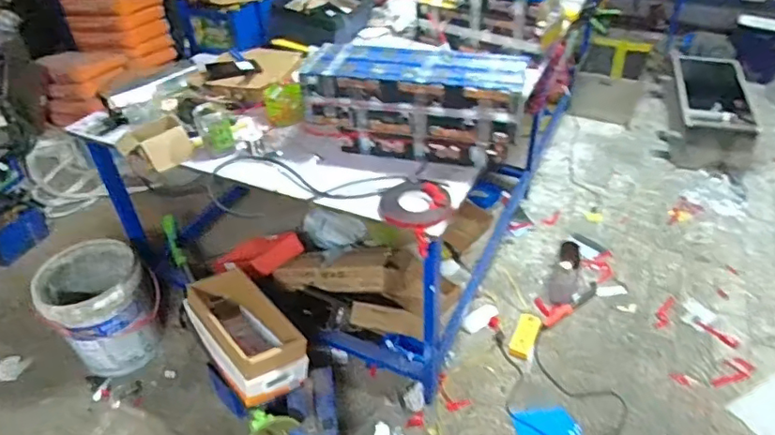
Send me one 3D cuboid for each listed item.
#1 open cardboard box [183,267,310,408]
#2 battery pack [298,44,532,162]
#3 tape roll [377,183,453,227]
[{"bbox_3d":[-0.411,0.320,1.590,0.212,0.177,0.401,-28,45,-28],"label":"open cardboard box"},{"bbox_3d":[0.069,-0.310,1.433,0.552,0.189,0.220,13,41,18],"label":"battery pack"},{"bbox_3d":[0.064,-0.026,1.271,0.166,0.023,0.141,0,39,3],"label":"tape roll"}]

